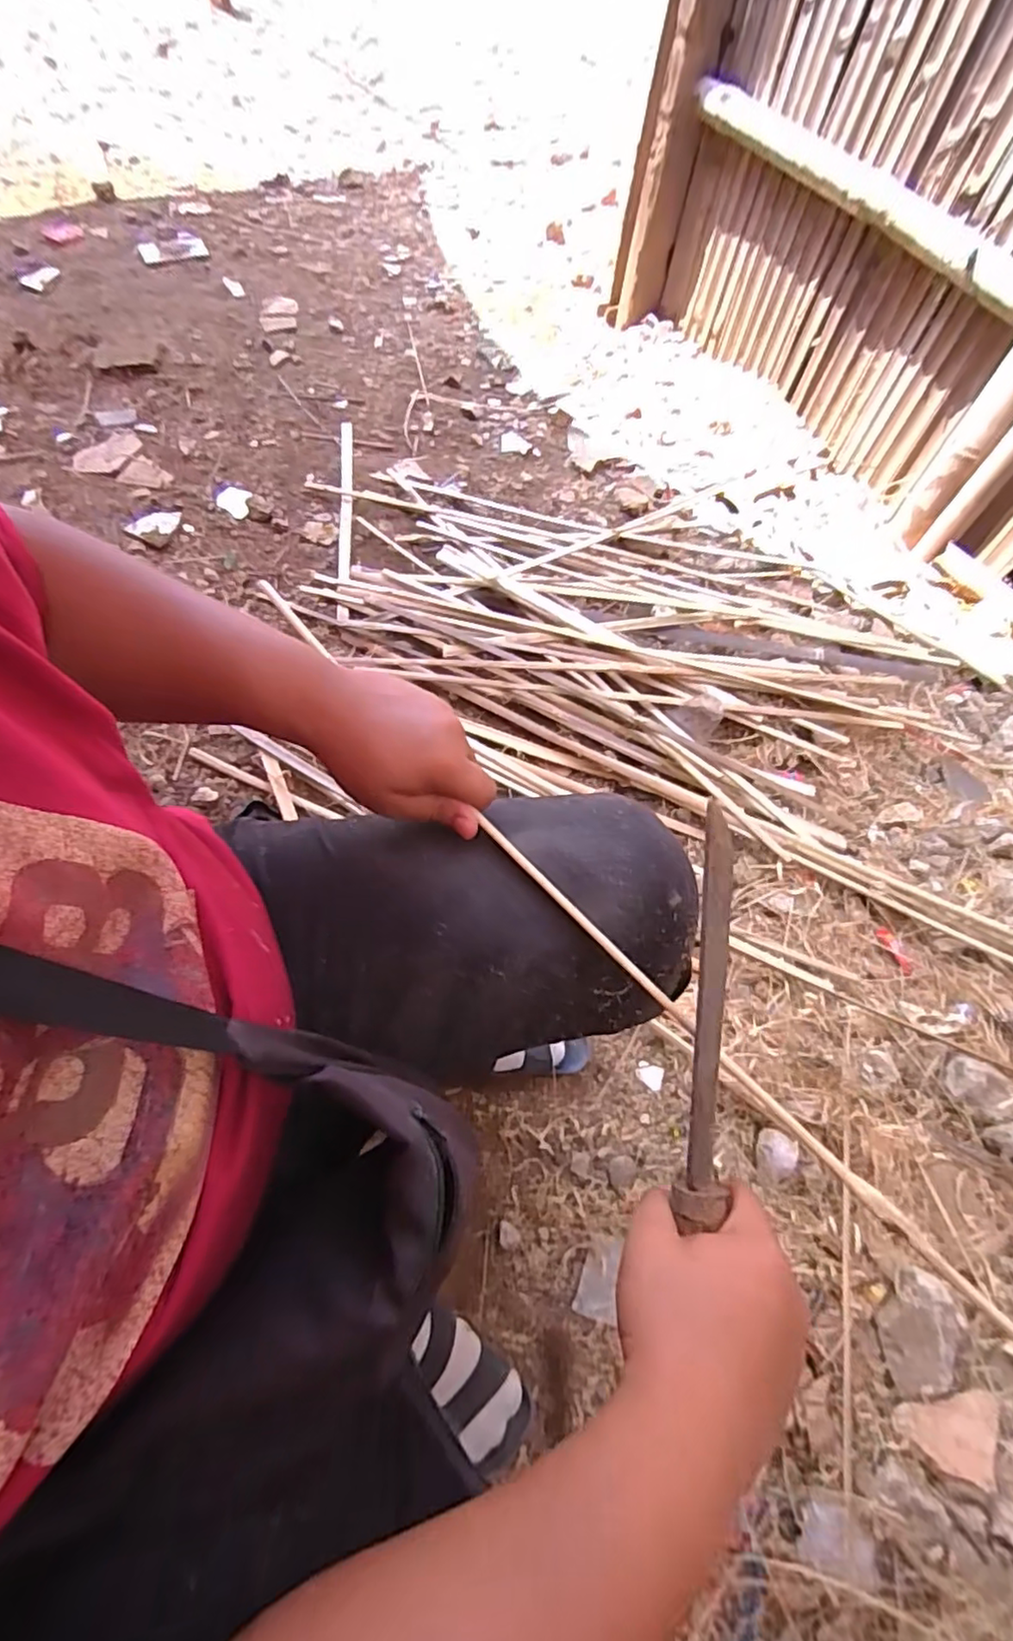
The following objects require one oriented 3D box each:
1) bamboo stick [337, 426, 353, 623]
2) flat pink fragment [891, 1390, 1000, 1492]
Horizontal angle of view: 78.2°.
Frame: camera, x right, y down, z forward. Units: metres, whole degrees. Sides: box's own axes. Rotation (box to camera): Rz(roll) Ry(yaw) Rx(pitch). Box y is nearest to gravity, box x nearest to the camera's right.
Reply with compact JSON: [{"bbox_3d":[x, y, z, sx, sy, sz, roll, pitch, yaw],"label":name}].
[{"bbox_3d":[-0.310,-0.587,1.191,0.025,0.019,0.566,-3,62,-8],"label":"bamboo stick"},{"bbox_3d":[0.417,0.572,0.574,0.097,0.009,0.059,-9,44,-1],"label":"flat pink fragment"}]

